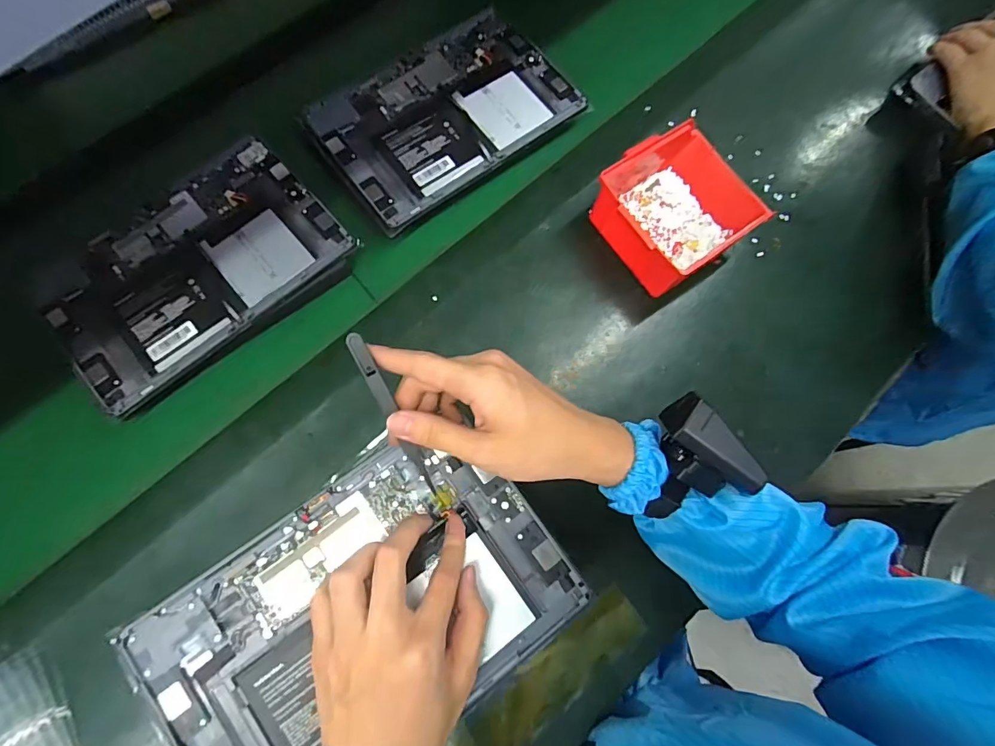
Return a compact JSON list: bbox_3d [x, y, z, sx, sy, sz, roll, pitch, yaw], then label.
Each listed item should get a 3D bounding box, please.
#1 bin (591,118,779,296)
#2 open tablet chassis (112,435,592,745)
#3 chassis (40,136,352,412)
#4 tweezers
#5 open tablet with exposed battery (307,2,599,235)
[{"bbox_3d":[0.172,-0.162,0.440,0.146,0.065,0.125,-33,80,-12],"label":"bin"},{"bbox_3d":[-0.087,0.159,0.296,0.249,0.017,0.167,-37,77,-11],"label":"open tablet chassis"},{"bbox_3d":[-0.277,-0.095,0.422,0.249,0.020,0.164,-39,80,-14],"label":"chassis"},{"bbox_3d":[-0.064,0.032,0.290,0.010,0.121,0.028,-24,33,-8],"label":"tweezers"},{"bbox_3d":[-0.054,-0.271,0.481,0.262,0.023,0.166,-37,80,-14],"label":"open tablet with exposed battery"}]

